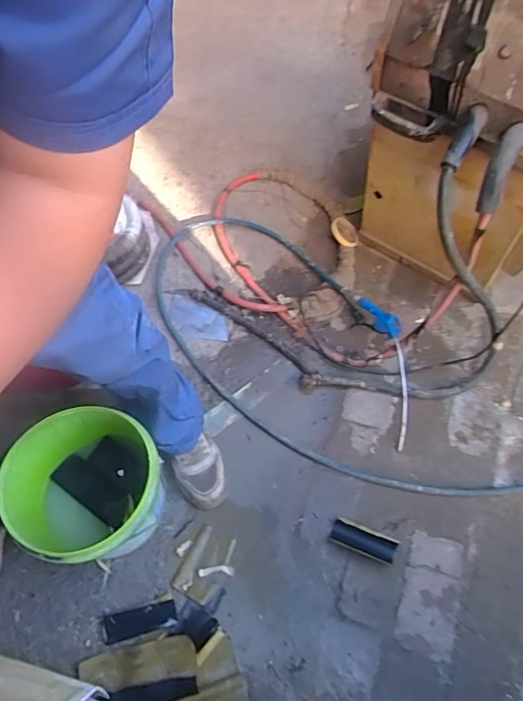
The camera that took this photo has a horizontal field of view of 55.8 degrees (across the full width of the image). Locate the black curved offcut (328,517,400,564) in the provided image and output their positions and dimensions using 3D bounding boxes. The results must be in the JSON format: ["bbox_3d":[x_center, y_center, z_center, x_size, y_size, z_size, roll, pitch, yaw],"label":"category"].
[{"bbox_3d":[0.211,0.393,1.025,0.133,0.028,0.050,19,64,10],"label":"black curved offcut"}]

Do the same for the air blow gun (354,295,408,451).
[{"bbox_3d":[0.316,0.030,1.193,0.037,0.094,0.397,4,64,-43],"label":"air blow gun"}]

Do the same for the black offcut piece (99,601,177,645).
[{"bbox_3d":[-0.238,0.528,0.960,0.141,0.008,0.047,-13,63,-6],"label":"black offcut piece"}]

